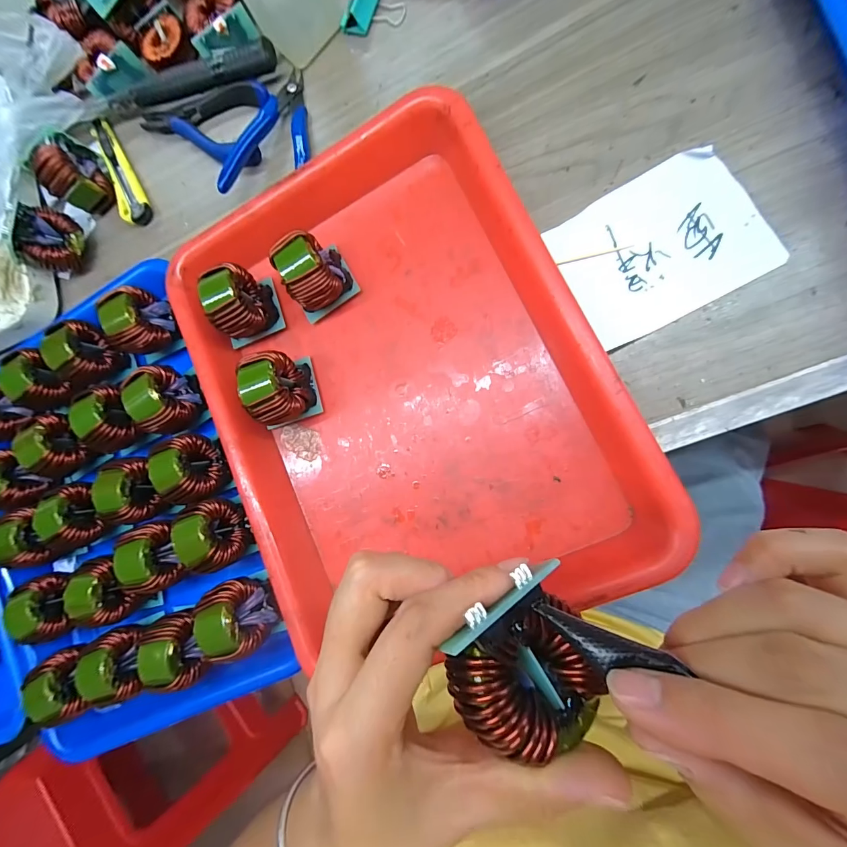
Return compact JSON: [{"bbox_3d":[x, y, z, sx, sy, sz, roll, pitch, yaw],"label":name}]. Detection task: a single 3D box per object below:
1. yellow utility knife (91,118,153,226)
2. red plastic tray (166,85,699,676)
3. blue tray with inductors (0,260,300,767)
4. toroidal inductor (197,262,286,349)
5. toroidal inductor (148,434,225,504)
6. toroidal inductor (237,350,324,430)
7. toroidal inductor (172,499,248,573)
[{"bbox_3d":[-0.275,-0.228,0.344,0.024,0.012,0.112,-31,80,9],"label":"yellow utility knife"},{"bbox_3d":[-0.024,-0.031,0.261,0.249,0.051,0.323,-23,82,11],"label":"red plastic tray"},{"bbox_3d":[-0.254,0.064,0.300,0.246,0.051,0.338,-26,81,10],"label":"blue tray with inductors"},{"bbox_3d":[-0.139,-0.088,0.288,0.045,0.048,0.047,-14,82,11],"label":"toroidal inductor"},{"bbox_3d":[-0.172,0.033,0.279,0.031,0.037,0.046,-12,84,12],"label":"toroidal inductor"},{"bbox_3d":[-0.107,-0.023,0.276,0.045,0.049,0.048,-16,82,11],"label":"toroidal inductor"},{"bbox_3d":[-0.151,0.079,0.269,0.029,0.039,0.047,-23,82,11],"label":"toroidal inductor"}]

